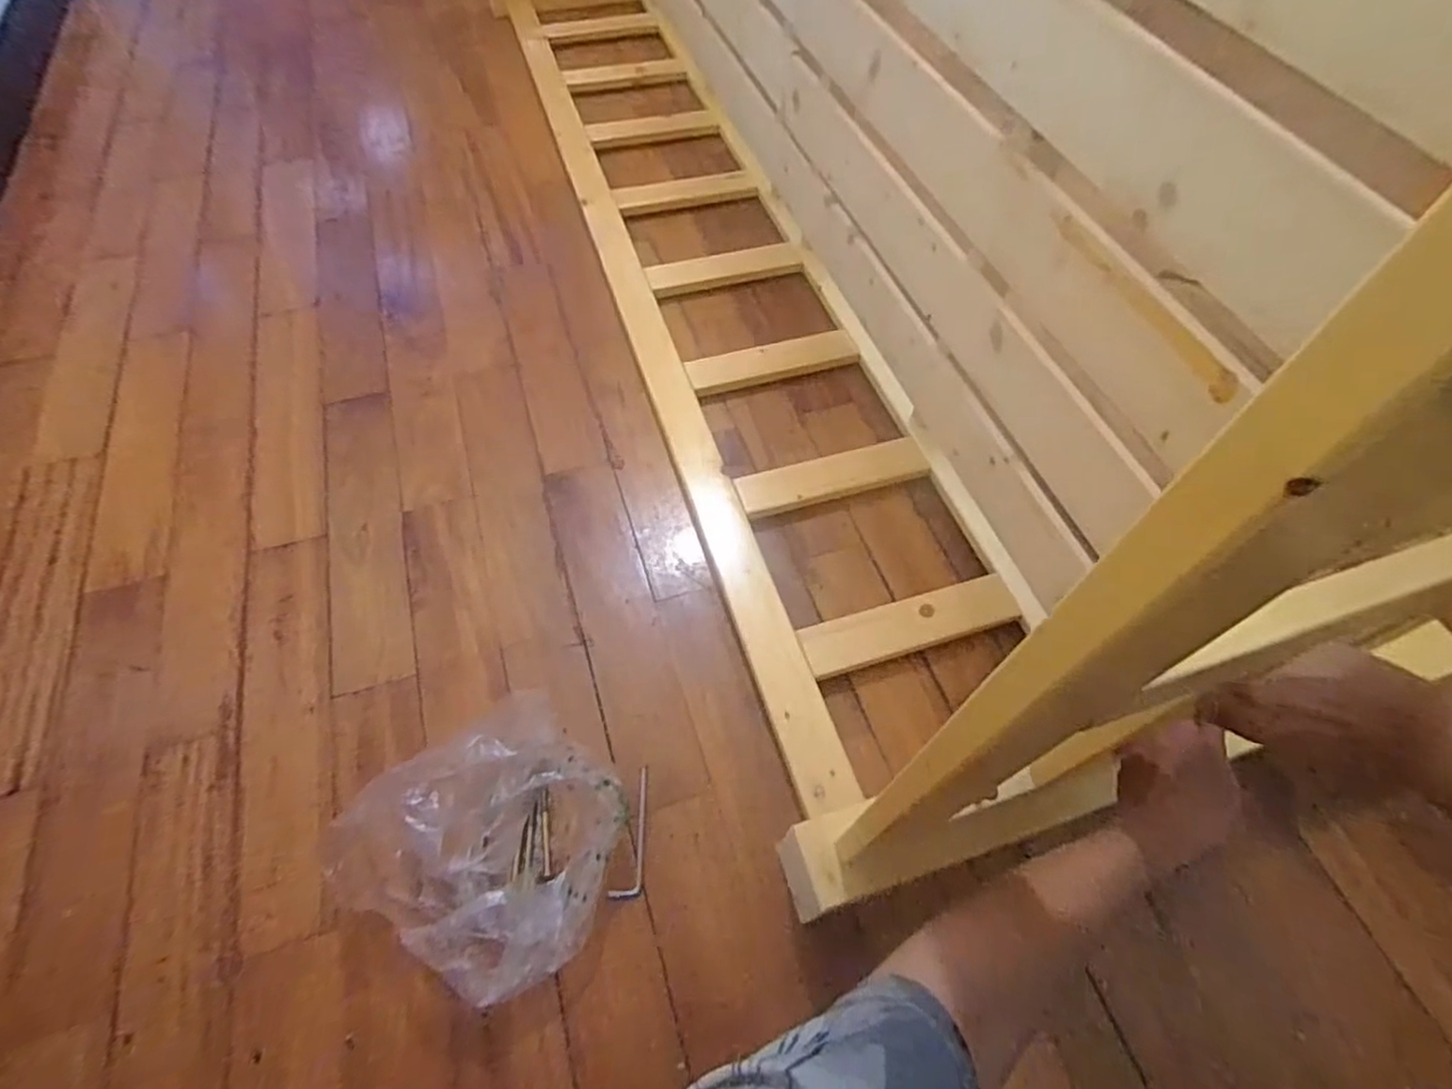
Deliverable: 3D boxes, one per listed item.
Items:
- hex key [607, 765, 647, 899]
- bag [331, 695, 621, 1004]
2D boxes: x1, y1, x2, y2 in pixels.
[{"bbox_3d":[-0.093,0.280,0.676,0.030,0.004,0.119,2,60,-1],"label":"hex key"},{"bbox_3d":[-0.197,0.253,0.614,0.204,0.138,0.228,28,63,14],"label":"bag"}]

